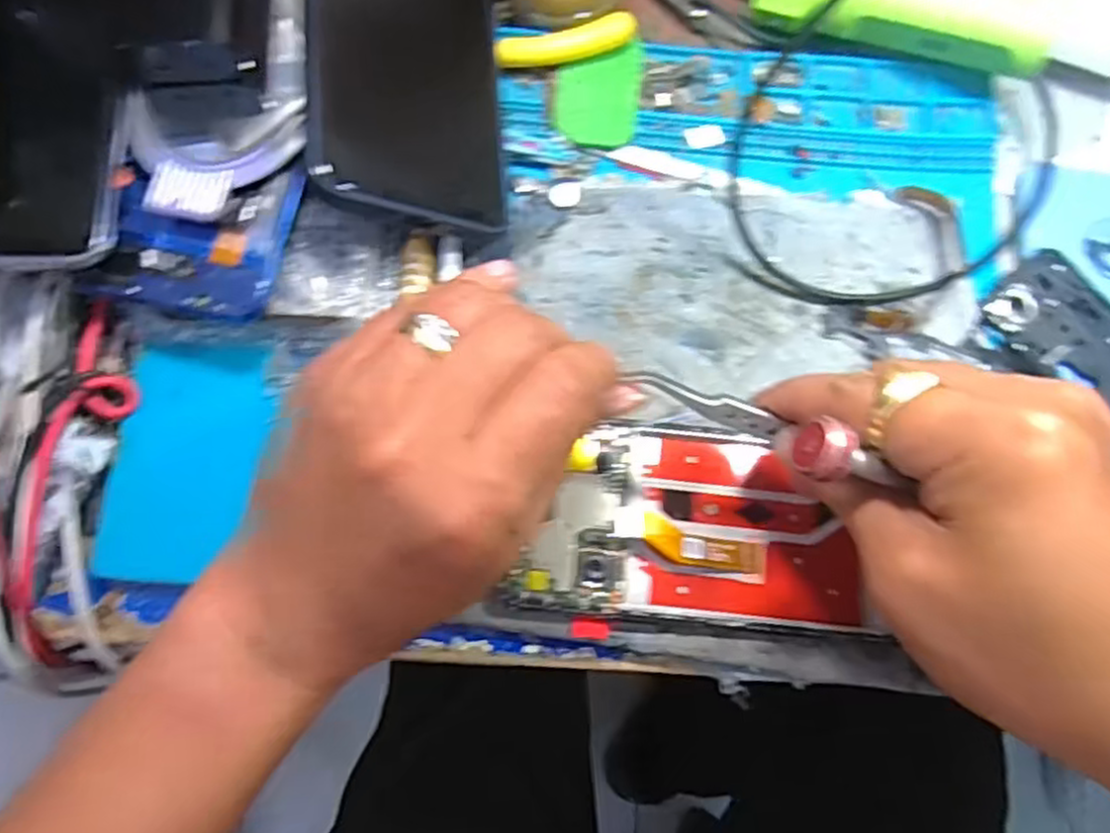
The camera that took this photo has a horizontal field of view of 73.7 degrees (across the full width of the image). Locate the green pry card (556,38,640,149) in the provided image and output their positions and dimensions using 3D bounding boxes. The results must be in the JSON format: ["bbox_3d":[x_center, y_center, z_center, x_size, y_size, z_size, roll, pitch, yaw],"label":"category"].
[{"bbox_3d":[0.019,-0.139,0.322,0.036,0.004,0.048,4,75,-3],"label":"green pry card"}]

